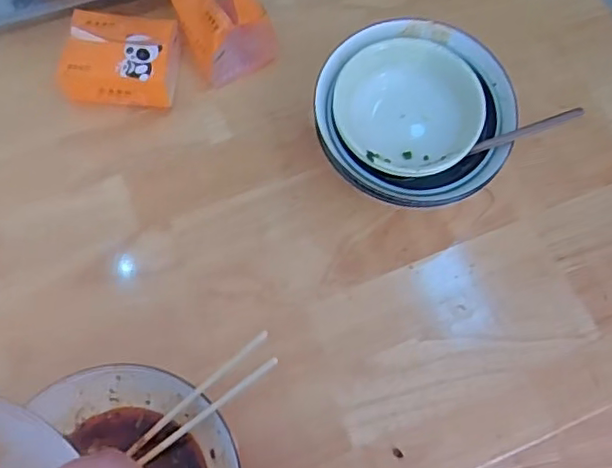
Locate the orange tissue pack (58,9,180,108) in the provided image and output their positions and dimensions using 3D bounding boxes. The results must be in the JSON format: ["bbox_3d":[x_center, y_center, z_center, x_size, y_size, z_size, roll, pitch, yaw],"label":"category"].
[{"bbox_3d":[-0.215,-0.201,0.699,0.122,0.069,0.103,3,66,-1],"label":"orange tissue pack"}]

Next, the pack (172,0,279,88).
[{"bbox_3d":[-0.100,-0.252,0.726,0.098,0.068,0.119,-28,70,-14],"label":"pack"}]

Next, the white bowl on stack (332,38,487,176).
[{"bbox_3d":[0.102,-0.125,0.623,0.141,0.047,0.142,0,67,-1],"label":"white bowl on stack"}]

